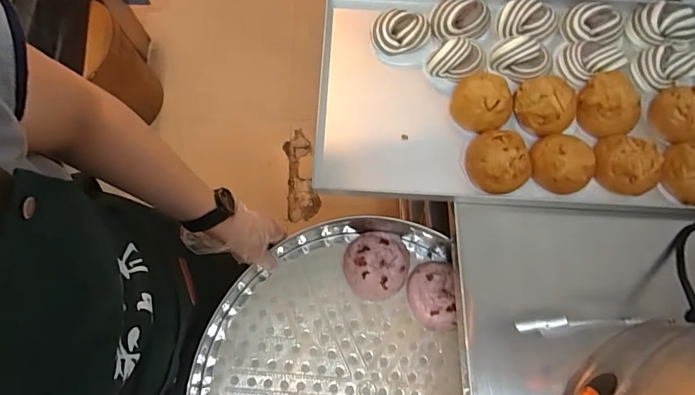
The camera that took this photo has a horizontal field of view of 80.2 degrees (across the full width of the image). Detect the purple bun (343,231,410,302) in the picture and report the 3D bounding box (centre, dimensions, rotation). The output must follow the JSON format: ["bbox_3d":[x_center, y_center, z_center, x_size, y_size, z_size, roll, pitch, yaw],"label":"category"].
[{"bbox_3d":[0.049,0.108,0.680,0.103,0.038,0.115,28,74,7],"label":"purple bun"}]

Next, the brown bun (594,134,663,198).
[{"bbox_3d":[0.390,-0.048,0.571,0.087,0.050,0.074,32,74,8],"label":"brown bun"}]

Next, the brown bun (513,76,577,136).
[{"bbox_3d":[0.288,-0.135,0.596,0.078,0.047,0.086,-34,76,-11],"label":"brown bun"}]

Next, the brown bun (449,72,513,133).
[{"bbox_3d":[0.197,-0.140,0.596,0.085,0.048,0.081,33,74,8],"label":"brown bun"}]

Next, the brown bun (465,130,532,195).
[{"bbox_3d":[0.208,-0.053,0.566,0.082,0.043,0.091,-19,74,-8],"label":"brown bun"}]

